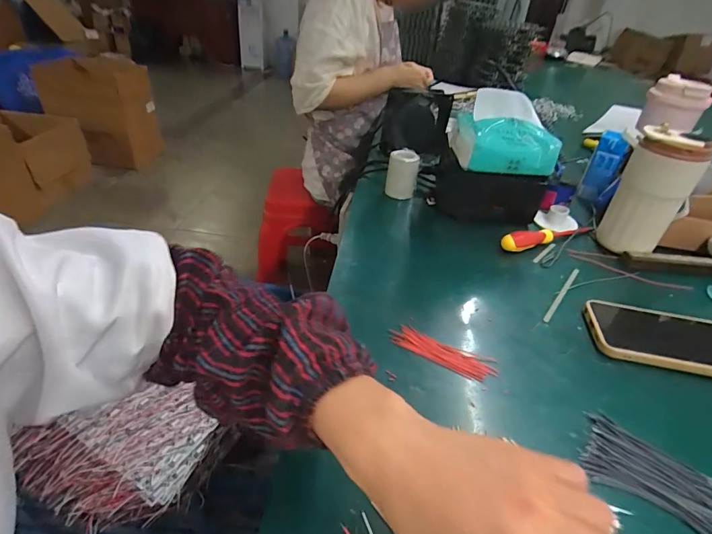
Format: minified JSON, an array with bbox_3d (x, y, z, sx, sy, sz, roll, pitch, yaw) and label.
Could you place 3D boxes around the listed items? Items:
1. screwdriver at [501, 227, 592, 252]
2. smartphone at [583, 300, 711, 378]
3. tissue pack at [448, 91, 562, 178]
[{"bbox_3d":[0.271,-0.045,0.571,0.163,0.024,0.022,-13,39,-25],"label":"screwdriver"},{"bbox_3d":[0.330,0.077,0.420,0.164,0.017,0.079,11,35,7],"label":"smartphone"},{"bbox_3d":[0.197,-0.178,0.531,0.129,0.086,0.078,2,35,-5],"label":"tissue pack"}]

